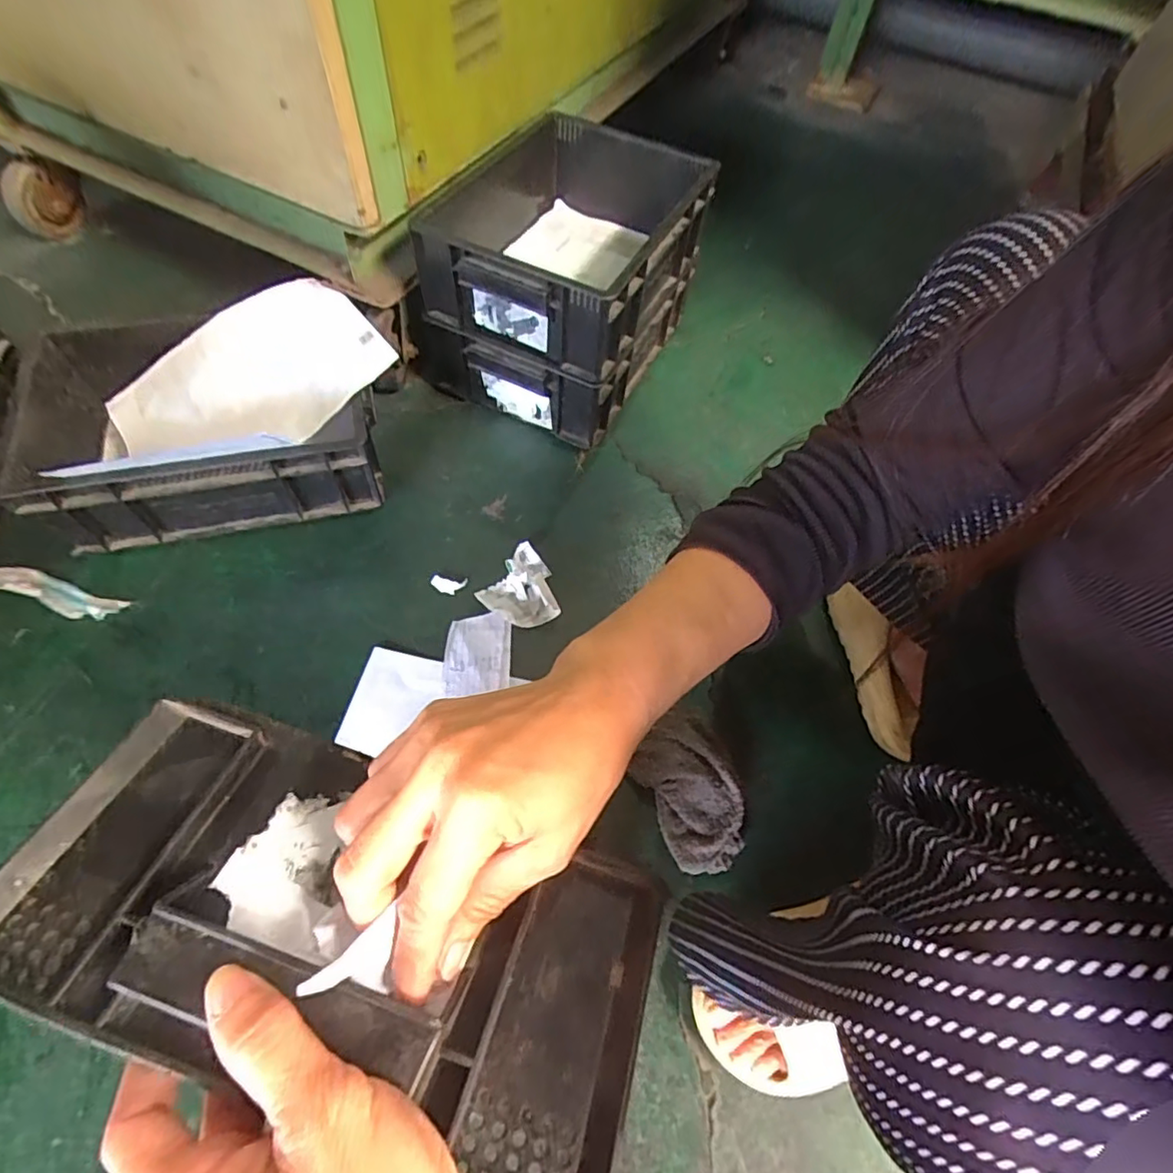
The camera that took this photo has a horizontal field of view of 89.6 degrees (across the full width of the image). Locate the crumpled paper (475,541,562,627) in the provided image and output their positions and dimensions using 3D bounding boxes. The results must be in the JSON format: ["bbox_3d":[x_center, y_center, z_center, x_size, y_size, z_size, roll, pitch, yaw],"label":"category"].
[{"bbox_3d":[-0.069,0.001,0.649,0.080,0.030,0.088,-38,70,-21],"label":"crumpled paper"}]

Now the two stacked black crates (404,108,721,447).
[{"bbox_3d":[-0.019,-0.440,0.788,0.278,0.221,0.436,24,62,9],"label":"two stacked black crates"}]

